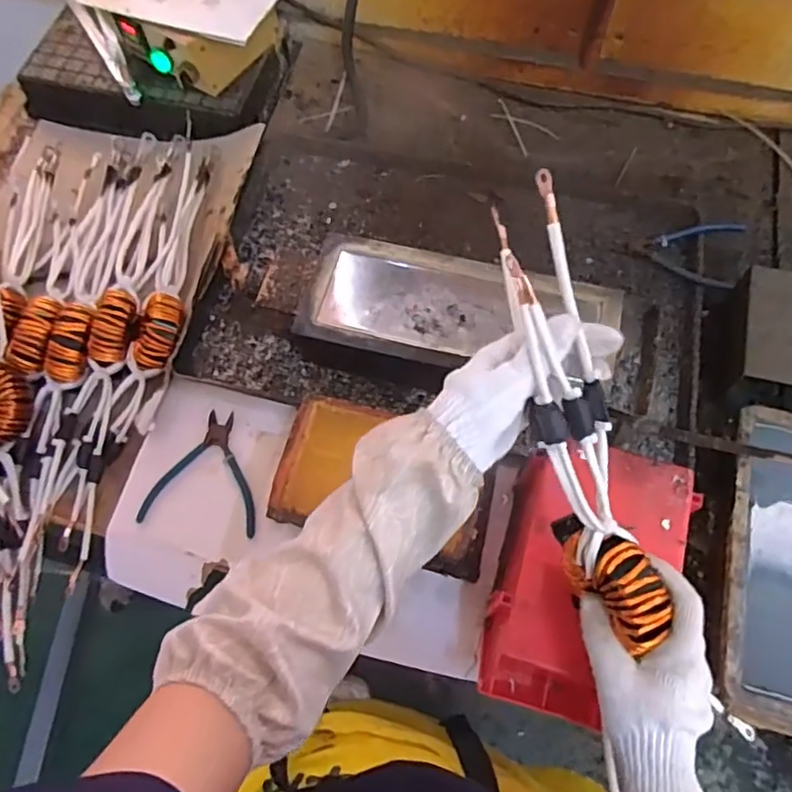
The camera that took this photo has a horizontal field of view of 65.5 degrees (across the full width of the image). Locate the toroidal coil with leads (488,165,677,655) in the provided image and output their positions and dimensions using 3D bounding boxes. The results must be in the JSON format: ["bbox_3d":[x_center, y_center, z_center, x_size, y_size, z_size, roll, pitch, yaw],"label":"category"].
[{"bbox_3d":[0.125,0.019,0.425,0.072,0.046,0.319,-17,96,-6],"label":"toroidal coil with leads"}]

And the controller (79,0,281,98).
[{"bbox_3d":[-0.276,-0.542,0.859,0.252,0.094,0.207,18,67,9],"label":"controller"}]

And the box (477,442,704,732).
[{"bbox_3d":[0.170,0.164,0.553,0.154,0.076,0.234,16,67,8],"label":"box"}]

